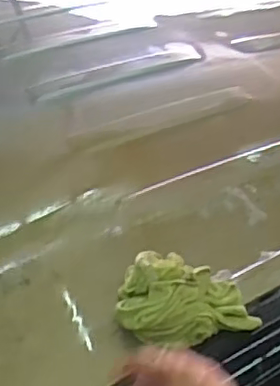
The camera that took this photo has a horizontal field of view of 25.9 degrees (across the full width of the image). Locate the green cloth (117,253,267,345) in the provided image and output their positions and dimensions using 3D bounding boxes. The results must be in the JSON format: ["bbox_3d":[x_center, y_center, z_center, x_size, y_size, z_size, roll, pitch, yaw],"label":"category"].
[{"bbox_3d":[0.047,0.105,0.655,0.153,0.066,0.091,-5,40,-12],"label":"green cloth"}]

